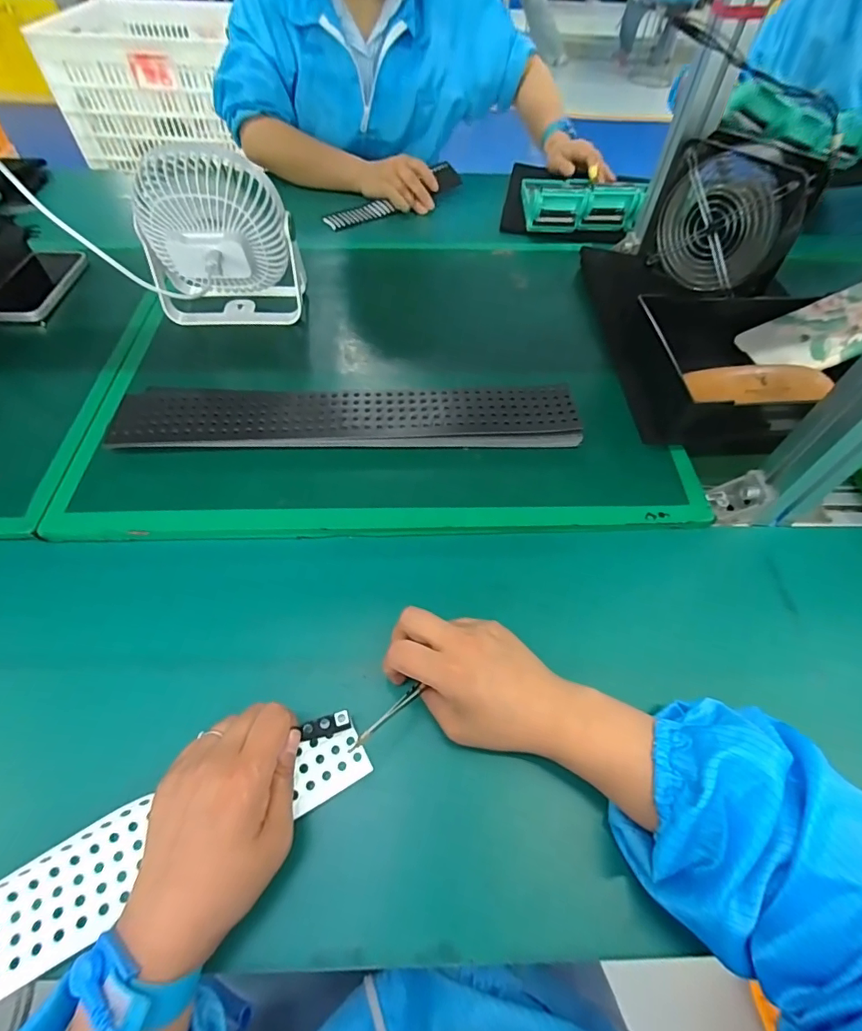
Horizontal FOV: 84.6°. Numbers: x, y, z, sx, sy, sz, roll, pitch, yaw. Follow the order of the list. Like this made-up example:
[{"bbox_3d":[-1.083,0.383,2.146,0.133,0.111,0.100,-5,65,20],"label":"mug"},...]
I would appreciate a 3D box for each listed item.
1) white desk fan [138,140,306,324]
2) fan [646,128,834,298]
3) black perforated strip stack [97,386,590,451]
[{"bbox_3d":[-0.226,-0.285,0.506,0.158,0.163,0.077,-4,55,-7],"label":"white desk fan"},{"bbox_3d":[0.347,-0.355,0.569,0.071,0.139,0.165,-30,62,-22],"label":"fan"},{"bbox_3d":[-0.083,-0.101,0.481,0.458,0.027,0.078,1,55,-3],"label":"black perforated strip stack"}]

